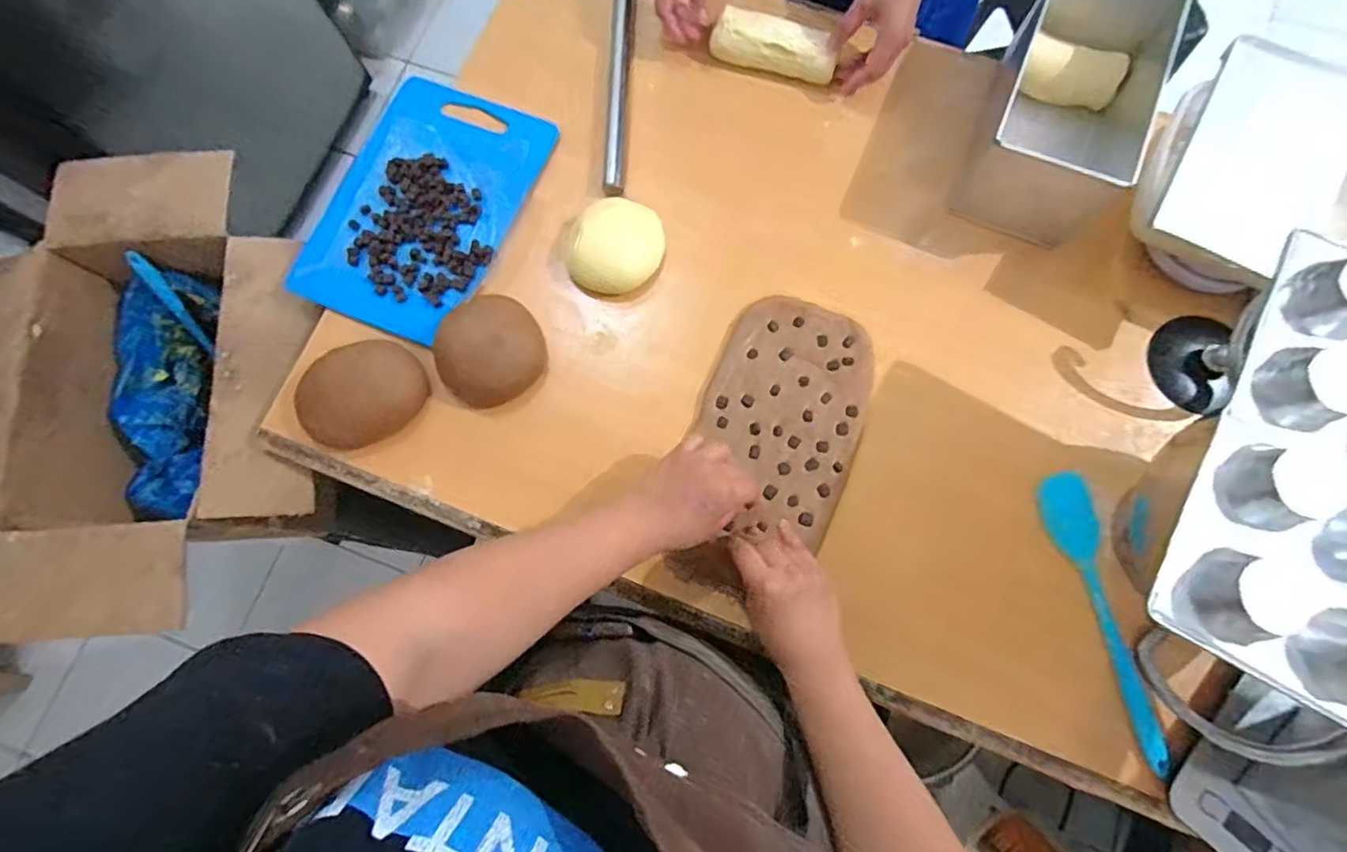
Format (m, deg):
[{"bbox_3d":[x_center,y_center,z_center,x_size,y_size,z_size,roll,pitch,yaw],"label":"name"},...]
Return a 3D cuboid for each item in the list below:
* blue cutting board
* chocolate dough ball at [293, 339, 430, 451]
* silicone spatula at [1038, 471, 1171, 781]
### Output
[{"bbox_3d":[-0.279,-0.247,0.672,0.202,0.006,0.290,21,79,5],"label":"blue cutting board"},{"bbox_3d":[-0.307,-0.031,0.610,0.128,0.046,0.098,-30,79,-6],"label":"chocolate dough ball"},{"bbox_3d":[0.404,0.178,0.573,0.038,0.022,0.268,-10,78,-2],"label":"silicone spatula"}]

